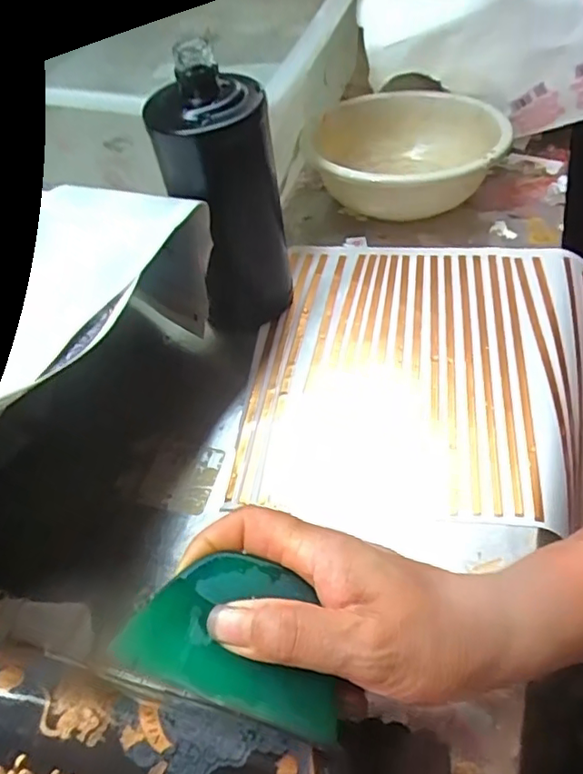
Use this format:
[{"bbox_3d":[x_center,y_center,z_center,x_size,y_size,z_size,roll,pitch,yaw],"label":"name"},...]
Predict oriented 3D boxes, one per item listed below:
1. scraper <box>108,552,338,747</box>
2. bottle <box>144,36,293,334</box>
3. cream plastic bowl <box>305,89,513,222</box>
[{"bbox_3d":[-0.018,0.095,0.225,0.083,0.004,0.054,17,48,9],"label":"scraper"},{"bbox_3d":[-0.043,-0.126,0.415,0.063,0.196,0.077,35,61,28],"label":"bottle"},{"bbox_3d":[0.113,-0.235,0.583,0.188,0.070,0.197,24,56,21],"label":"cream plastic bowl"}]

